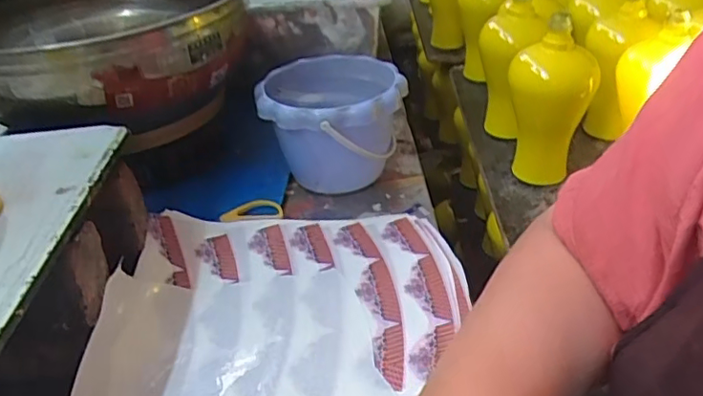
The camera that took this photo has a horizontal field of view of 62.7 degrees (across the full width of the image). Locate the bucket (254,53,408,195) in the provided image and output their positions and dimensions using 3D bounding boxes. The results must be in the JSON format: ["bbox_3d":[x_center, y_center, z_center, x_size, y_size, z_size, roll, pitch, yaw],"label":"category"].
[{"bbox_3d":[-0.020,-0.082,0.659,0.157,0.115,0.177,-5,33,-4],"label":"bucket"}]

